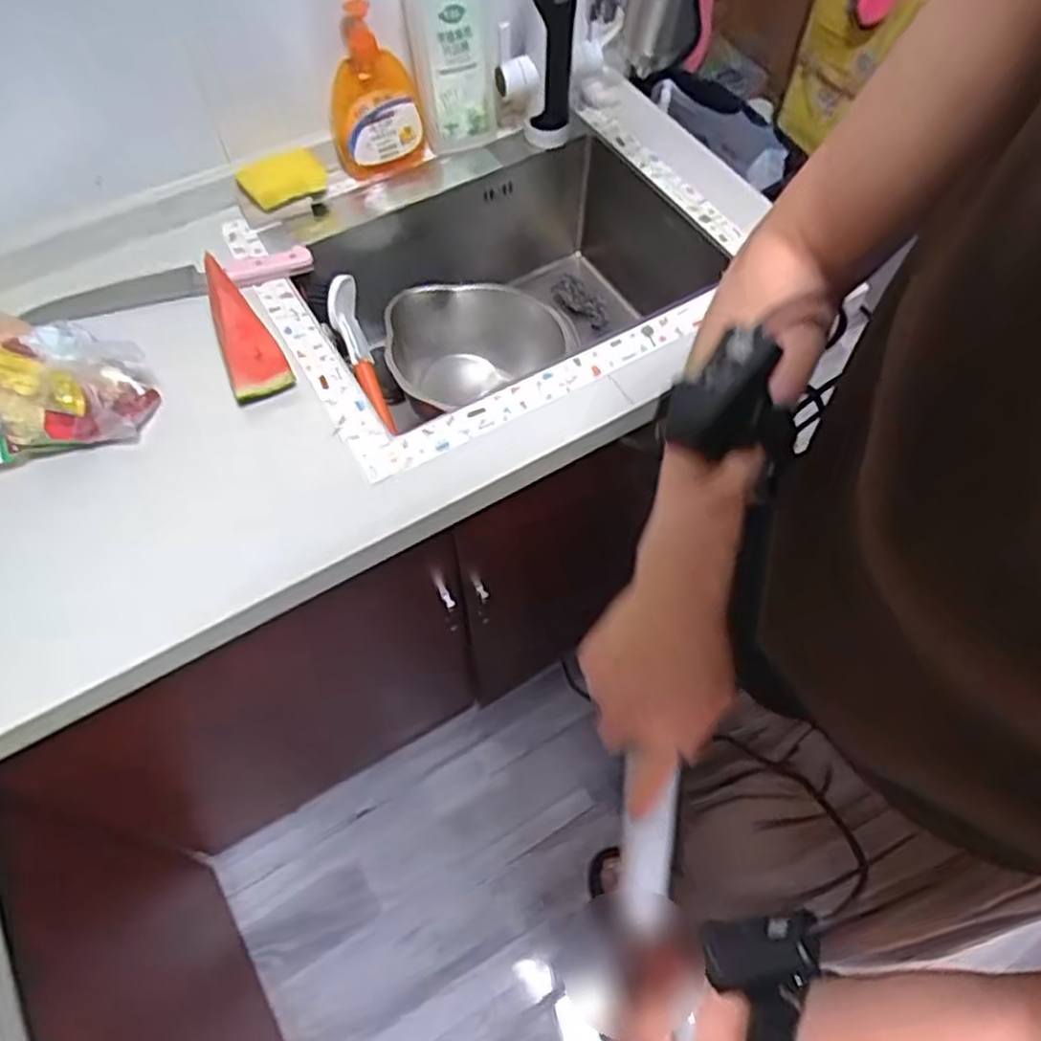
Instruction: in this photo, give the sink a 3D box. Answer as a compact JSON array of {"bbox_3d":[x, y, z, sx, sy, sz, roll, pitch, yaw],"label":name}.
[{"bbox_3d":[0.006,-0.272,0.954,0.581,0.213,0.381,-30,65,-16],"label":"sink"}]

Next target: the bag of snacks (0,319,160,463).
[{"bbox_3d":[-0.448,-0.125,0.713,0.177,0.061,0.121,-17,62,-10],"label":"bag of snacks"}]

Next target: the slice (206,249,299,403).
[{"bbox_3d":[-0.264,-0.177,0.718,0.057,0.135,0.033,-24,32,-13],"label":"slice"}]

